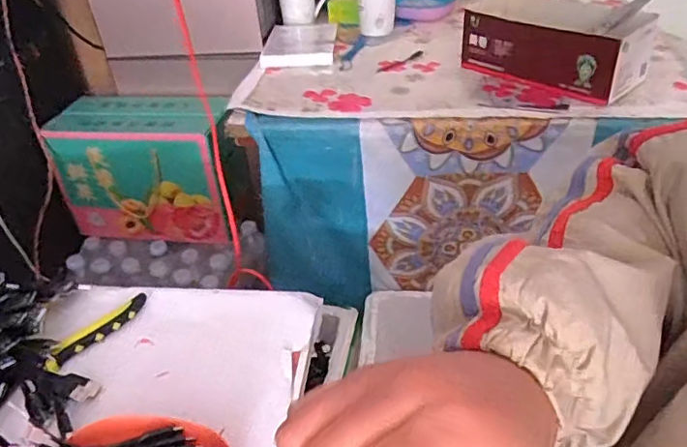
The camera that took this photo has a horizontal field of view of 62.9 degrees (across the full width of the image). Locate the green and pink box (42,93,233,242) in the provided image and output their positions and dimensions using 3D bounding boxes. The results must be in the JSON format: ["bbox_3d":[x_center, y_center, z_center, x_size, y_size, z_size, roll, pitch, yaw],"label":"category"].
[{"bbox_3d":[-0.365,-0.104,1.100,0.336,0.232,0.178,7,38,14],"label":"green and pink box"}]

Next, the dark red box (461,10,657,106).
[{"bbox_3d":[0.308,-0.263,0.846,0.262,0.093,0.113,25,45,33],"label":"dark red box"}]

